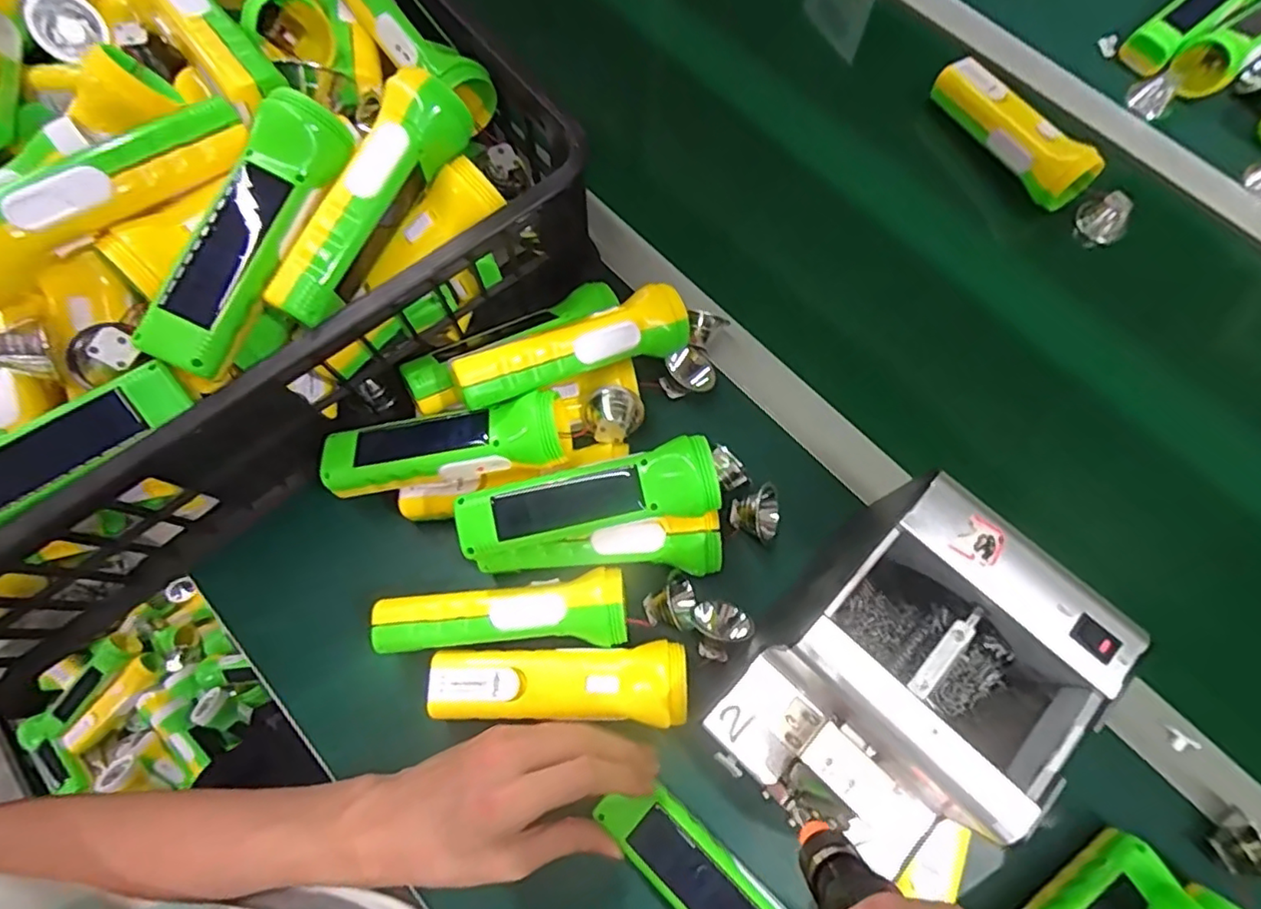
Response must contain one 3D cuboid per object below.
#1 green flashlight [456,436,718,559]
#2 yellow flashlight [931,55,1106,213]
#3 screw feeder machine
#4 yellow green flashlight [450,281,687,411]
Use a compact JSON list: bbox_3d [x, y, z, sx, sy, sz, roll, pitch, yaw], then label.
[{"bbox_3d":[-0.027,0.030,0.391,0.164,0.044,0.049,-10,71,-4],"label":"green flashlight"},{"bbox_3d":[0.345,-0.295,0.553,0.045,0.044,0.165,-30,74,-11],"label":"yellow flashlight"},{"bbox_3d":[0.144,0.126,0.336,0.121,0.120,0.170,41,75,12],"label":"screw feeder machine"},{"bbox_3d":[-0.038,-0.073,0.419,0.163,0.048,0.044,-24,73,-9],"label":"yellow green flashlight"}]

